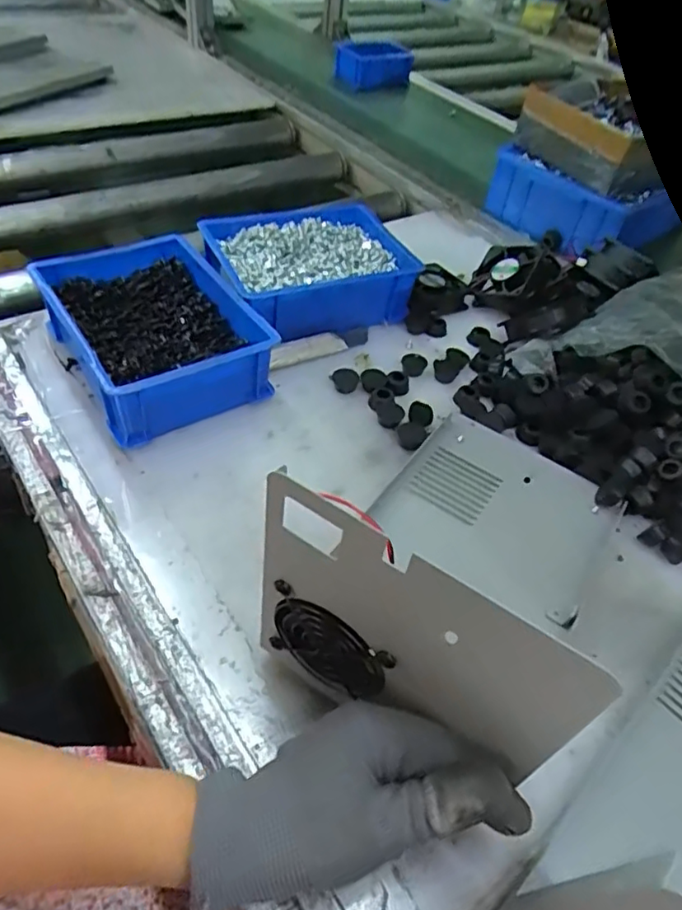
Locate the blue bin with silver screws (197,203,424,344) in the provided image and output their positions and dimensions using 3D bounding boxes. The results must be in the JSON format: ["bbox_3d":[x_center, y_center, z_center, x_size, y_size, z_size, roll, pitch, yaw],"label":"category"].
[{"bbox_3d":[-0.032,-0.194,0.626,0.204,0.062,0.156,-15,52,-21],"label":"blue bin with silver screws"}]

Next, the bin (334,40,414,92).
[{"bbox_3d":[0.069,-0.771,1.184,0.164,0.070,0.059,-10,49,-16],"label":"bin"}]

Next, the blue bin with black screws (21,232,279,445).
[{"bbox_3d":[-0.160,-0.110,0.530,0.153,0.070,0.195,-24,55,-27],"label":"blue bin with black screws"}]

